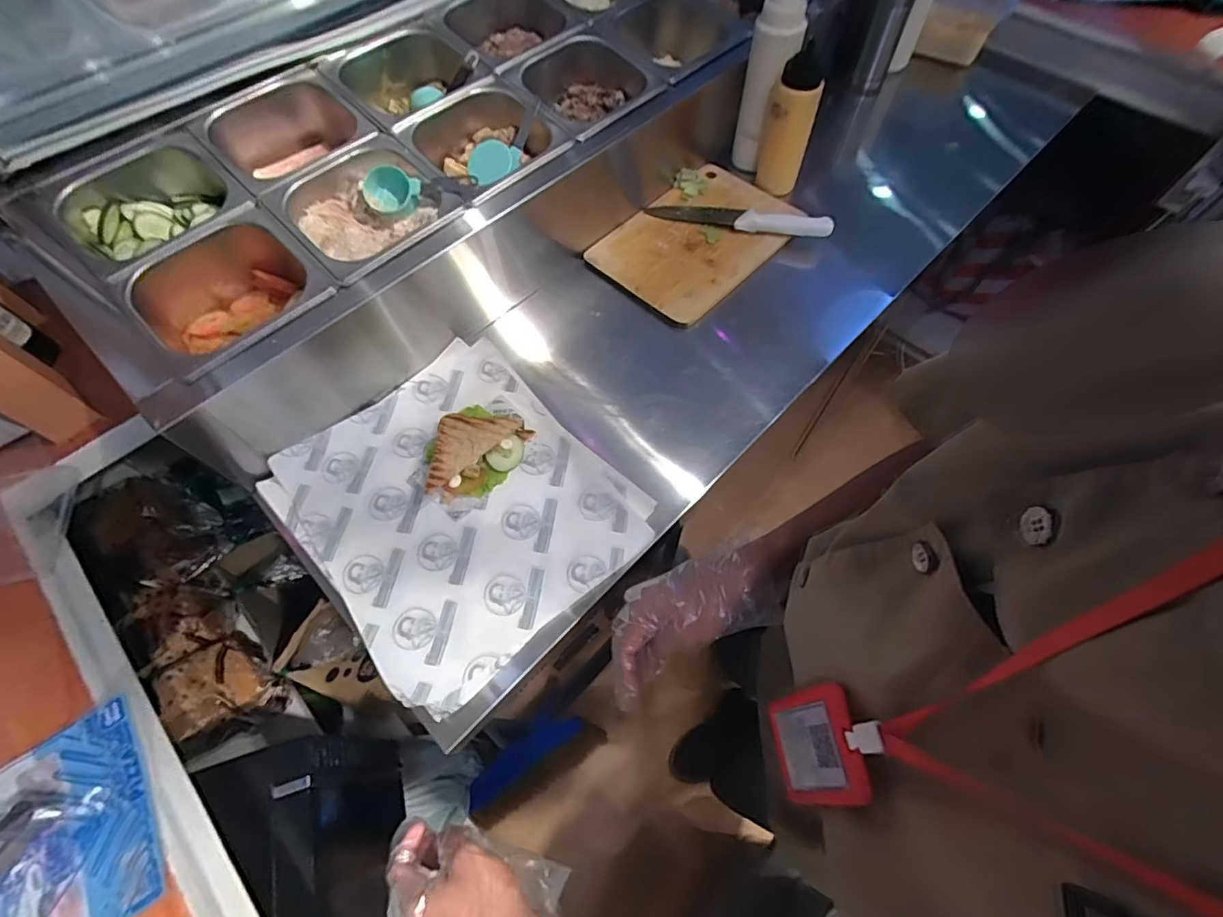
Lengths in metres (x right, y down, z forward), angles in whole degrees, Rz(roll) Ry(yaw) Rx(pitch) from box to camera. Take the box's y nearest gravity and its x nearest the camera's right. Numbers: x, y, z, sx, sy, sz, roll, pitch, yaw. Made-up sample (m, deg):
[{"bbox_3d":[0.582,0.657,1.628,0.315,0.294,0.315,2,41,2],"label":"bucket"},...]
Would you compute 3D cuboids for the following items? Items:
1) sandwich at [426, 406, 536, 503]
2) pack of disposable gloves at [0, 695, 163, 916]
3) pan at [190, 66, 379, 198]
[{"bbox_3d":[-0.161,-0.010,0.605,0.095,0.049,0.125,22,65,12],"label":"sandwich"},{"bbox_3d":[-0.448,0.307,0.386,0.200,0.010,0.155,-33,67,-15],"label":"pack of disposable gloves"},{"bbox_3d":[-0.406,-0.396,0.674,0.173,0.089,0.171,-41,69,-18],"label":"pan"}]

